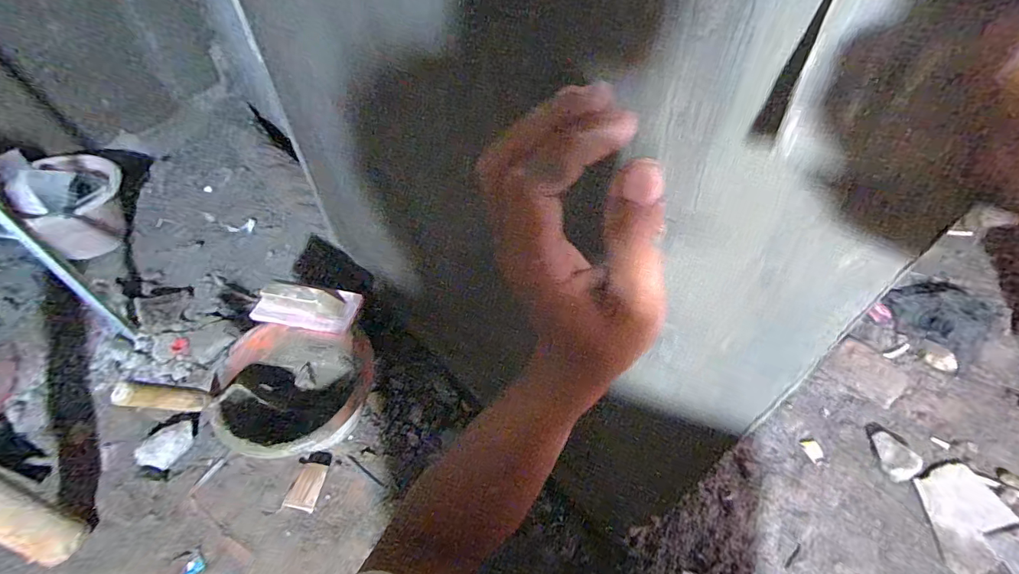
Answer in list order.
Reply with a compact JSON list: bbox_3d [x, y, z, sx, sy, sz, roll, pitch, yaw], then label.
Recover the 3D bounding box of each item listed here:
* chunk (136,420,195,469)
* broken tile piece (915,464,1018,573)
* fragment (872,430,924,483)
[{"bbox_3d":[-0.621,0.287,0.822,0.061,0.026,0.093,34,57,25],"label":"chunk"},{"bbox_3d":[0.772,0.388,0.767,0.177,0.015,0.136,-16,52,-13],"label":"broken tile piece"},{"bbox_3d":[0.706,0.307,0.832,0.054,0.032,0.088,-10,50,-8],"label":"fragment"}]

